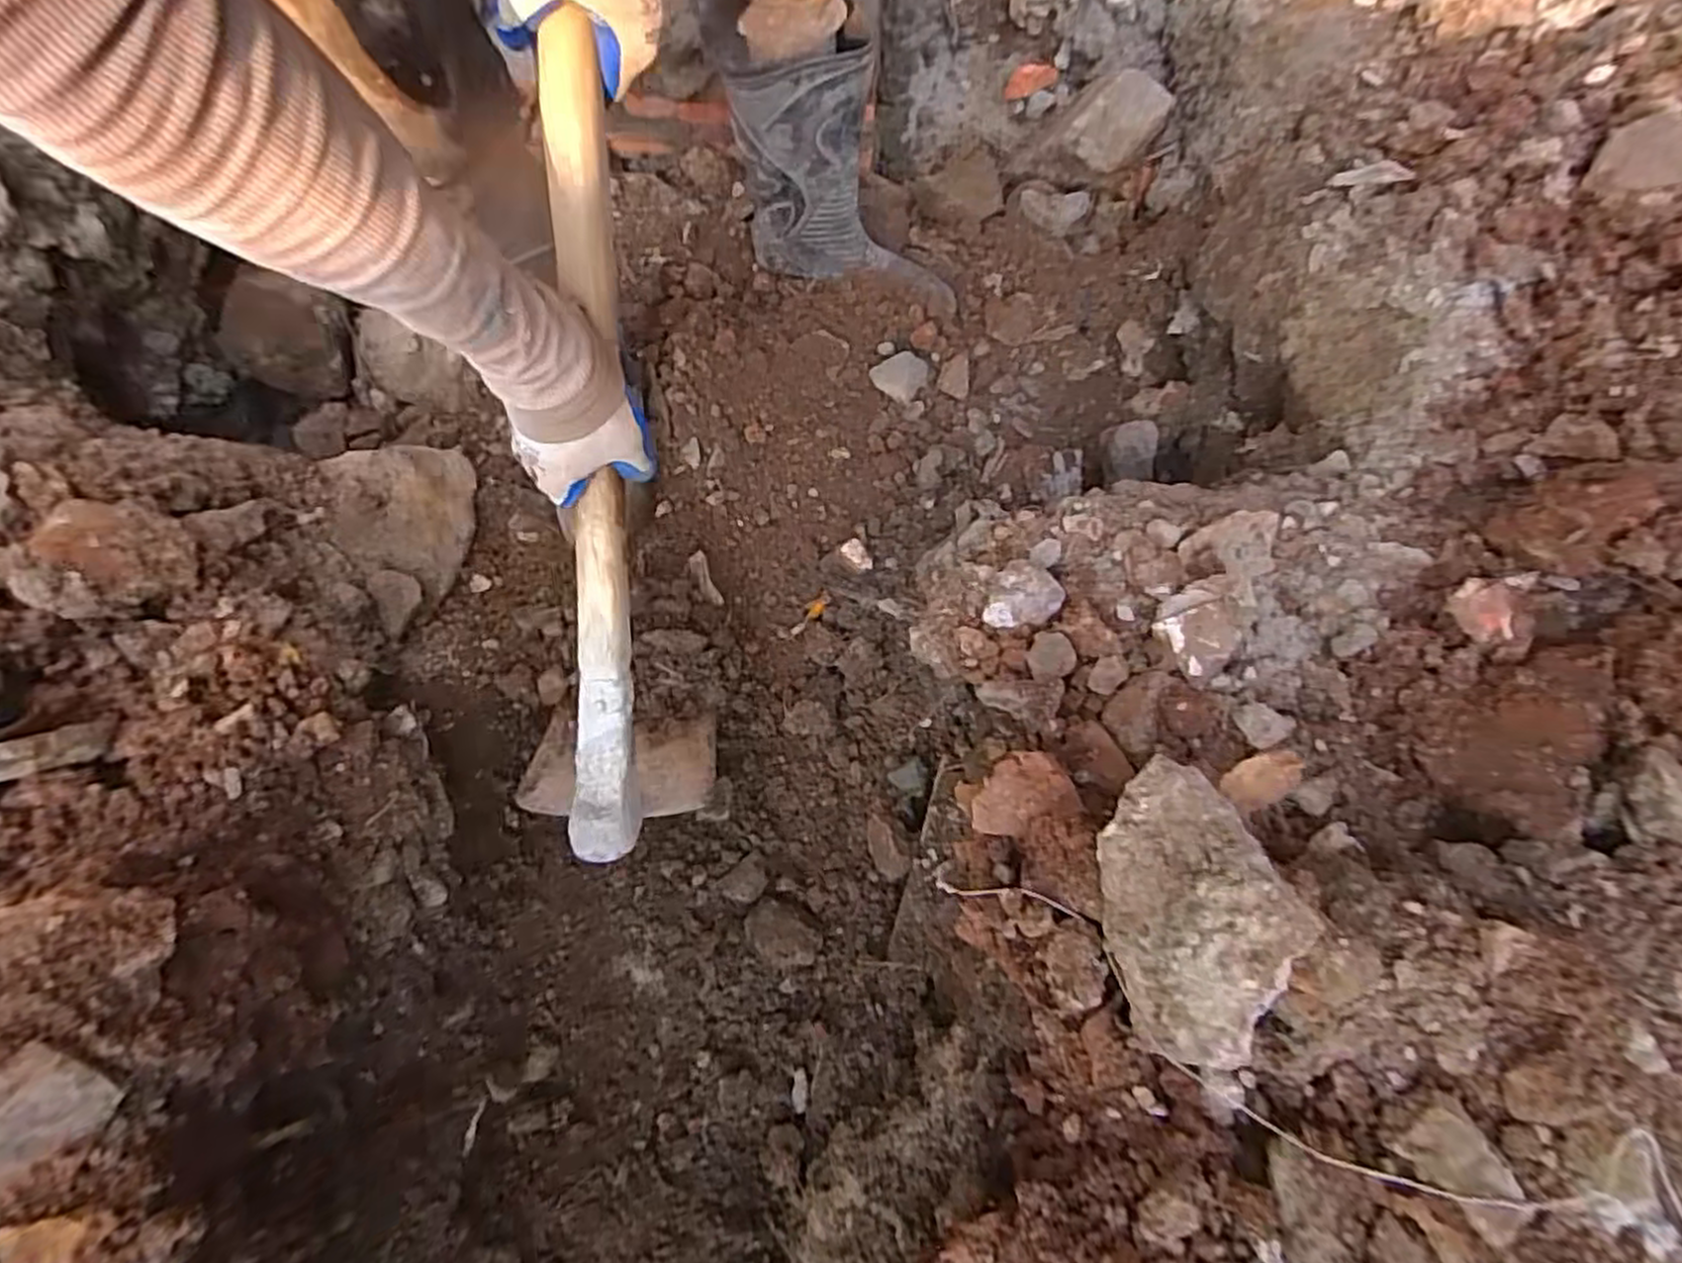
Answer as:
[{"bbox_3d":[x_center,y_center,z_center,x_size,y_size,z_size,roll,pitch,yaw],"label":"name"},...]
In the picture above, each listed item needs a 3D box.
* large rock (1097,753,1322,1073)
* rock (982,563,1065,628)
[{"bbox_3d":[0.175,0.137,0.381,0.059,0.084,0.142,2,77,0],"label":"large rock"},{"bbox_3d":[0.152,-0.027,0.634,0.054,0.026,0.055,0,77,-1],"label":"rock"}]

